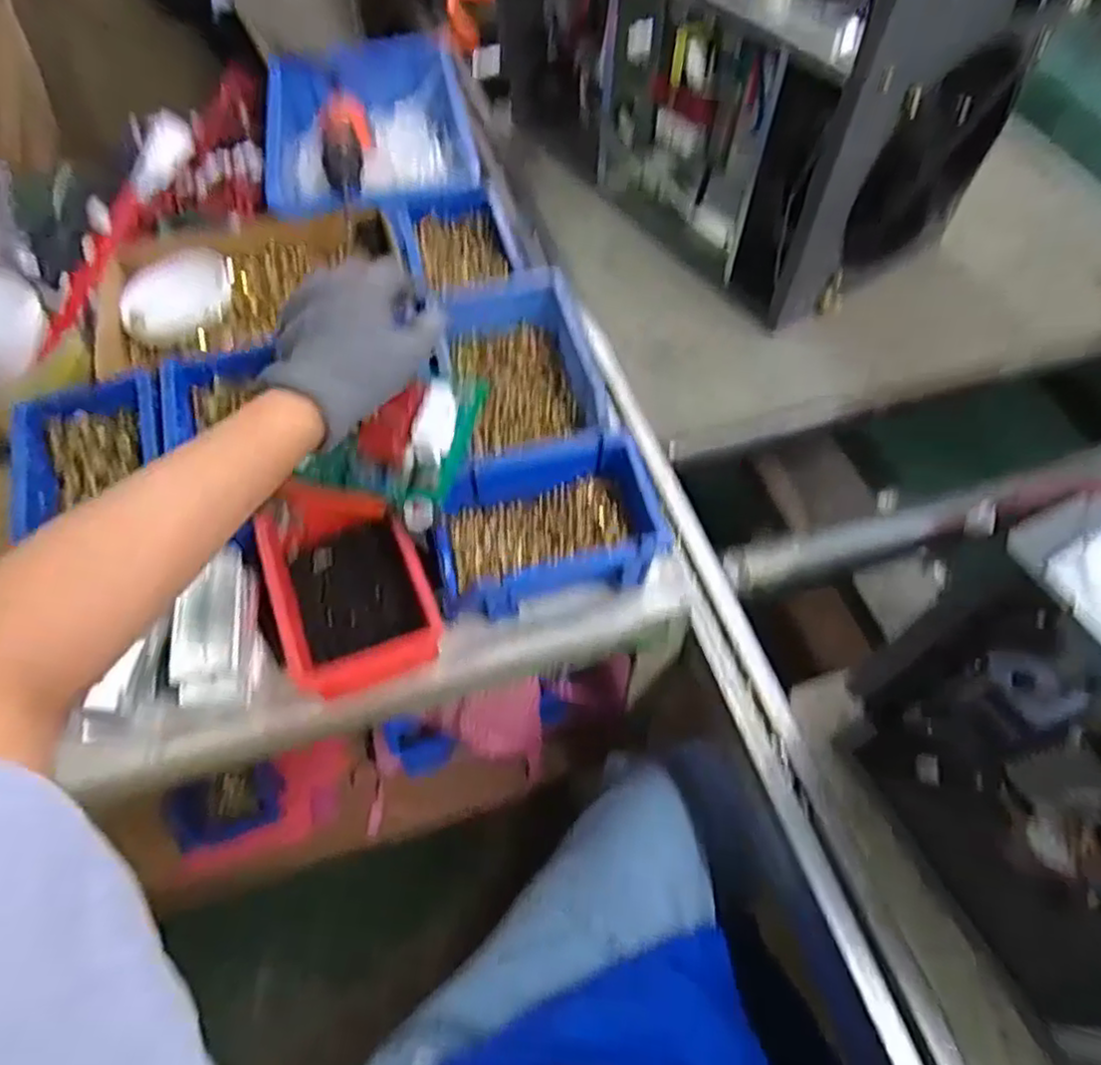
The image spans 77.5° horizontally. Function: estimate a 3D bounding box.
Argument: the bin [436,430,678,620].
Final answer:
[{"bbox_3d":[-0.004,0.002,0.501,0.158,0.073,0.098,-12,60,-7],"label":"bin"}]

